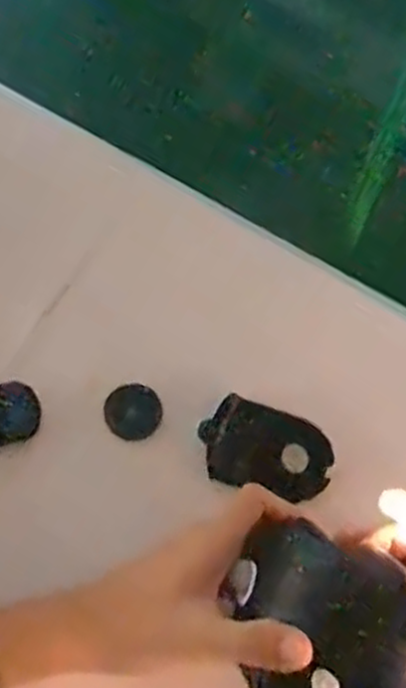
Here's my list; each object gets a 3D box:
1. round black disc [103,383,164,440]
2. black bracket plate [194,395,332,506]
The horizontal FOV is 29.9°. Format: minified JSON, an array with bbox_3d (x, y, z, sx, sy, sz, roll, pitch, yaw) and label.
[{"bbox_3d":[-0.047,0.046,0.512,0.037,0.007,0.038,1,68,-3],"label":"round black disc"},{"bbox_3d":[0.042,0.070,0.498,0.086,0.019,0.054,15,68,3],"label":"black bracket plate"}]

